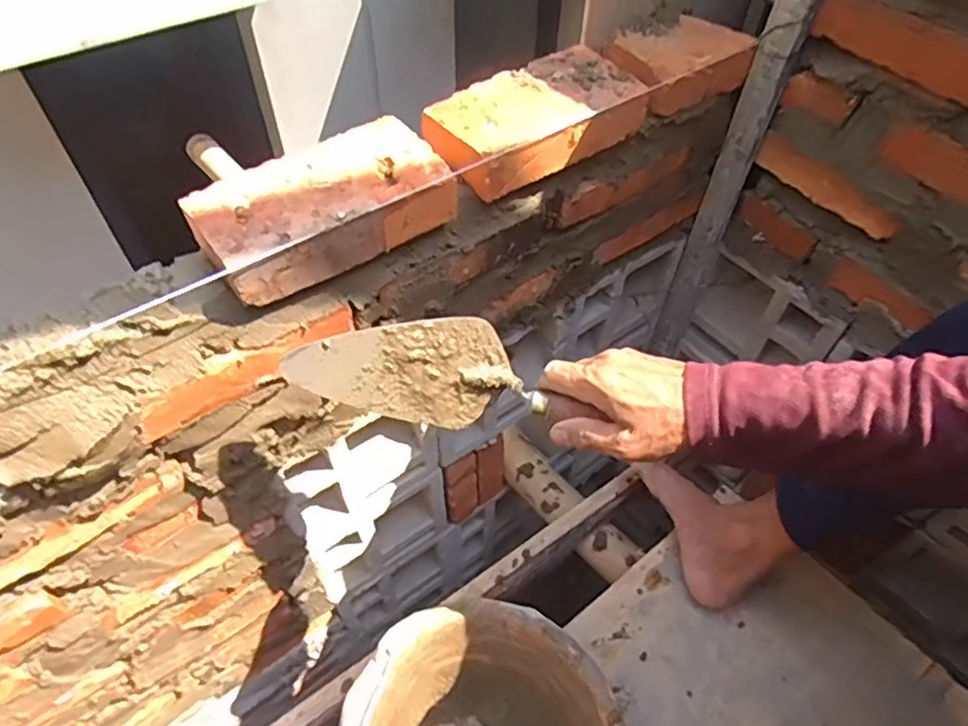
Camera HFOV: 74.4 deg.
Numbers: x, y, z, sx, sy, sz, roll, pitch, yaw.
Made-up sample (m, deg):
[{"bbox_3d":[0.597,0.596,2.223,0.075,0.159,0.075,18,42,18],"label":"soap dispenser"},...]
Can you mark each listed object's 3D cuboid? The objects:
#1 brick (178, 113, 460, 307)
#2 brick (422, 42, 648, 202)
[{"bbox_3d":[-0.127,-0.124,0.504,0.193,0.051,0.100,-29,59,-23],"label":"brick"},{"bbox_3d":[0.045,-0.223,0.579,0.200,0.050,0.100,-29,59,-23],"label":"brick"}]

